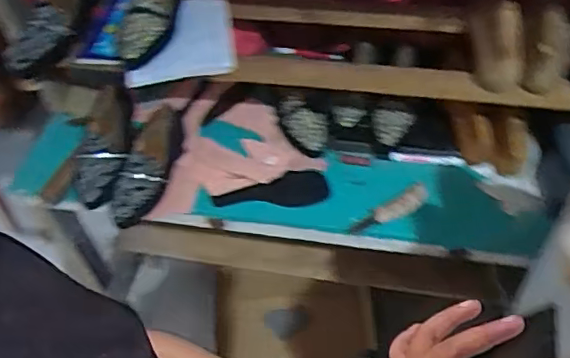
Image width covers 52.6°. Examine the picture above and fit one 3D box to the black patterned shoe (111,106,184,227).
[{"bbox_3d":[-0.227,-0.032,0.974,0.085,0.063,0.237,3,51,6],"label":"black patterned shoe"}]

